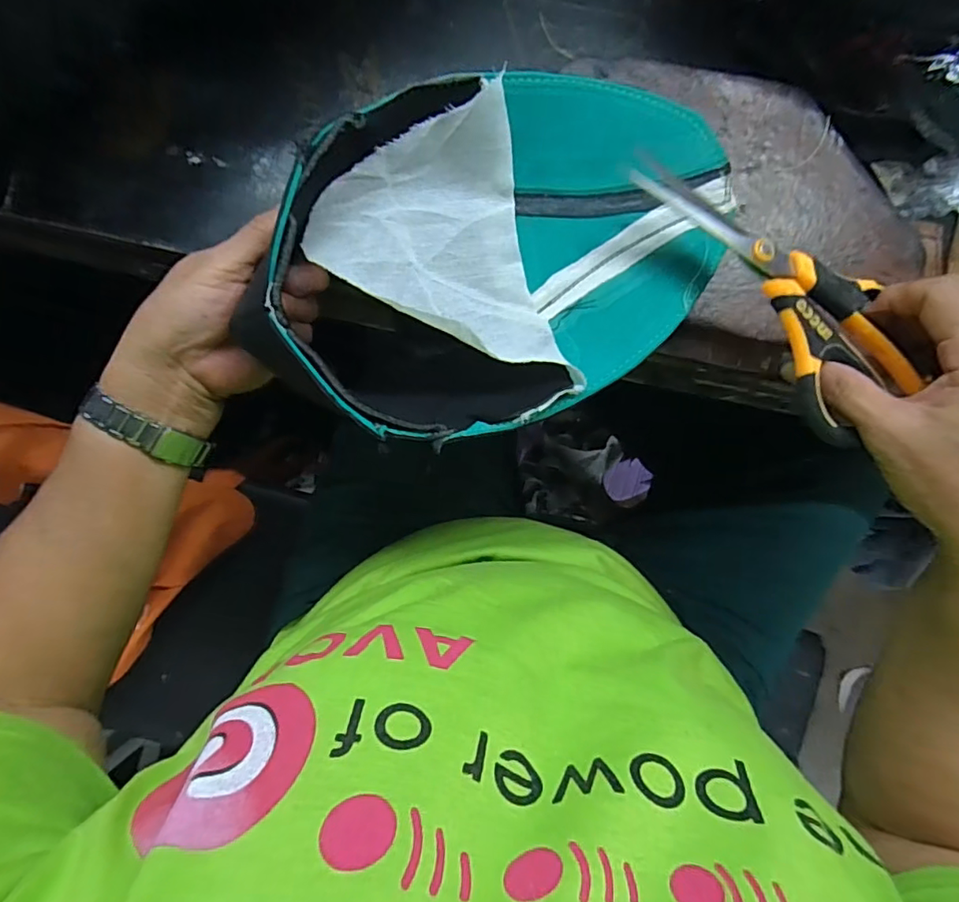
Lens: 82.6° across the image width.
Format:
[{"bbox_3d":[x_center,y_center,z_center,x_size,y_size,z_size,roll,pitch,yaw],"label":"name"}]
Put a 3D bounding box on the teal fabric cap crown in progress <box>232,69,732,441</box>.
[{"bbox_3d":[0.013,-0.104,0.285,0.240,0.086,0.161,-23,91,-1],"label":"teal fabric cap crown in progress"}]

